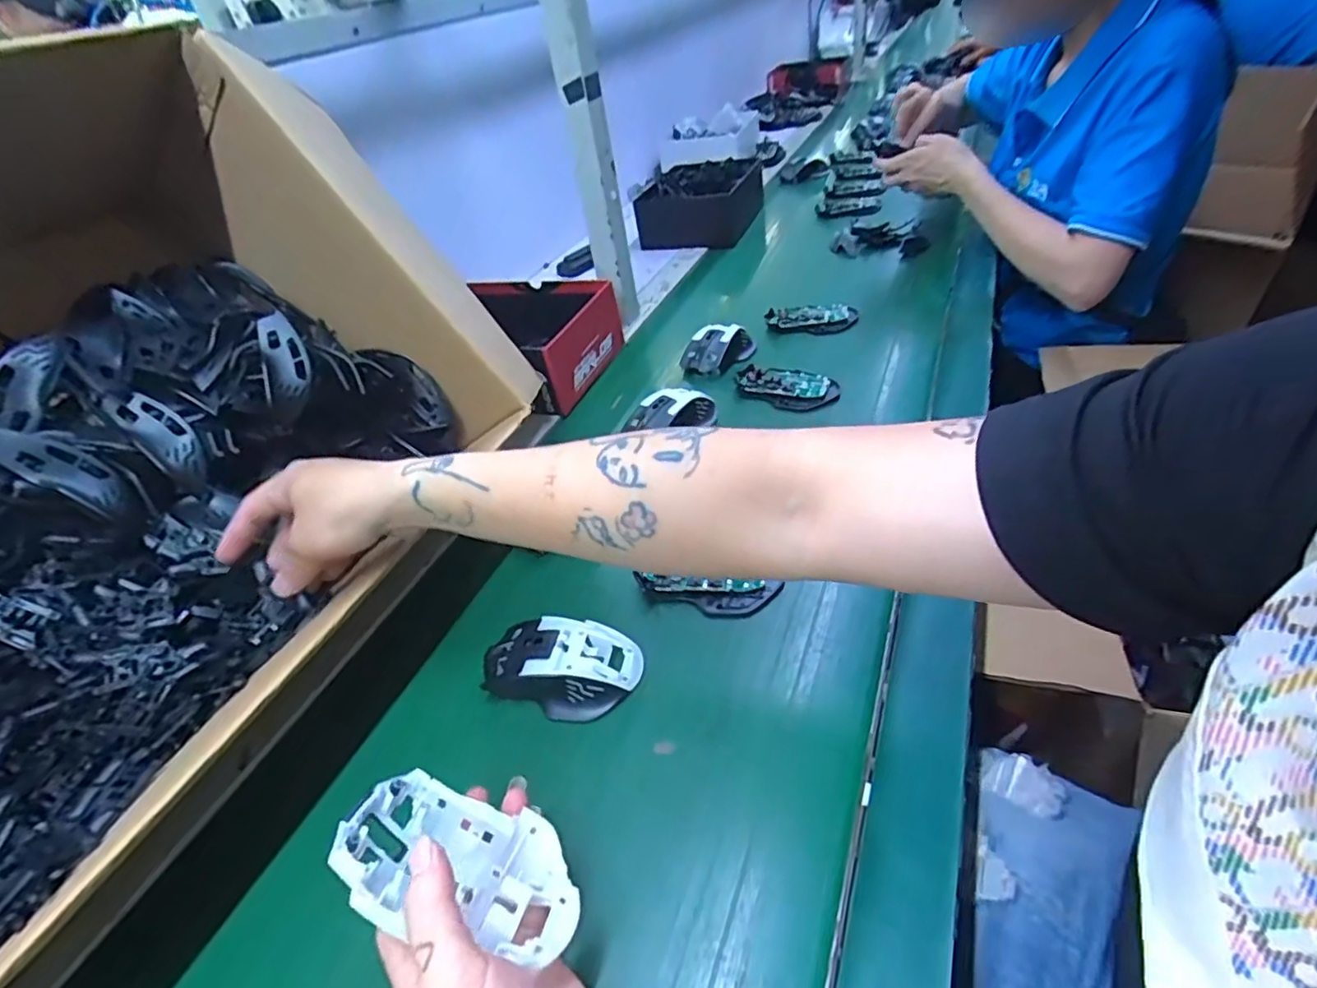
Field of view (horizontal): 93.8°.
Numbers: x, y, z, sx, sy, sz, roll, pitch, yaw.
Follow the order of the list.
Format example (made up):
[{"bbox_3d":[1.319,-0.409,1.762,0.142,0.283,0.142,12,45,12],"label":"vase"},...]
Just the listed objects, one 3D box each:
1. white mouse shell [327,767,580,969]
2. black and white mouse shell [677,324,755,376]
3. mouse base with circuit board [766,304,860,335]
[{"bbox_3d":[-0.096,0.184,0.298,0.115,0.028,0.063,23,30,-3],"label":"white mouse shell"},{"bbox_3d":[0.069,-0.184,0.761,0.070,0.033,0.085,16,47,24],"label":"black and white mouse shell"},{"bbox_3d":[0.200,-0.230,0.807,0.112,0.016,0.057,4,43,12],"label":"mouse base with circuit board"}]

